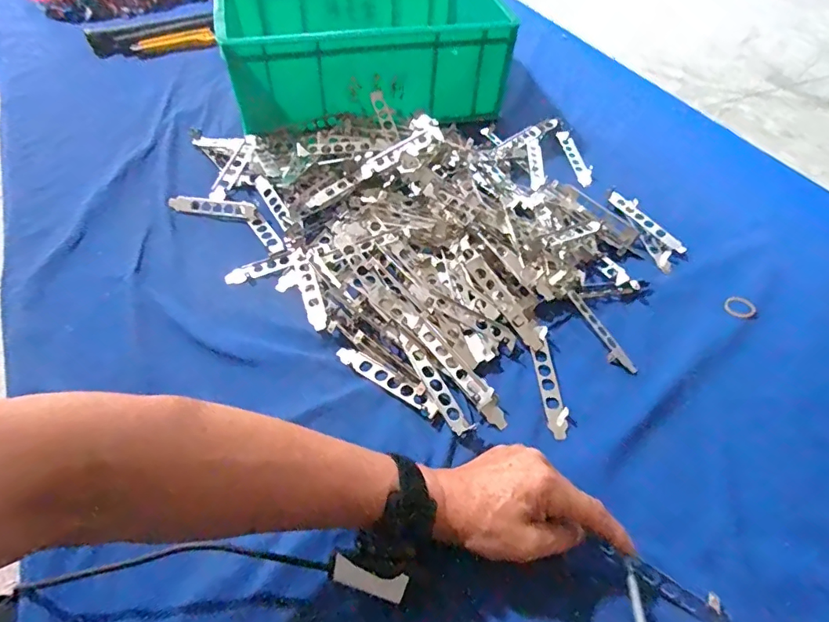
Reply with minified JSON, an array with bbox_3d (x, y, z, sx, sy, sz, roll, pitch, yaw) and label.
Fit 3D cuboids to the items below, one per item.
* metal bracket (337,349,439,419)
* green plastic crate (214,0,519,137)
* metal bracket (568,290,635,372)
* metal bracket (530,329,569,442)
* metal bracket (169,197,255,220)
[{"bbox_3d":[-0.026,0.065,0.471,0.116,0.011,0.021,30,56,19],"label":"metal bracket"},{"bbox_3d":[-0.085,-0.438,0.772,0.400,0.126,0.318,-8,52,-9],"label":"green plastic crate"},{"bbox_3d":[0.193,0.020,0.509,0.019,0.009,0.105,-17,54,-16],"label":"metal bracket"},{"bbox_3d":[0.131,0.067,0.477,0.020,0.006,0.119,-2,52,-4],"label":"metal bracket"},{"bbox_3d":[-0.255,-0.132,0.616,0.118,0.012,0.020,10,52,5],"label":"metal bracket"}]

